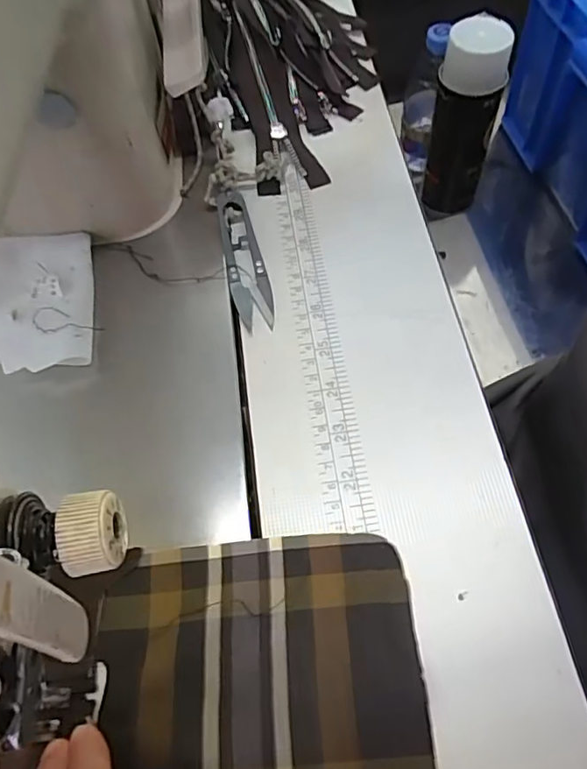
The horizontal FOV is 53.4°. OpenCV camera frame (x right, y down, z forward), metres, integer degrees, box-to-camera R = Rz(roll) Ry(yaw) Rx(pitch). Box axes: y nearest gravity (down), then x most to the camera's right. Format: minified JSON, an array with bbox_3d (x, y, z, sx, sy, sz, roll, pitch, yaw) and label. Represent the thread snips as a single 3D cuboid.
[{"bbox_3d":[-0.029,-0.076,0.345,0.023,0.011,0.098,-11,59,-3],"label":"thread snips"}]

